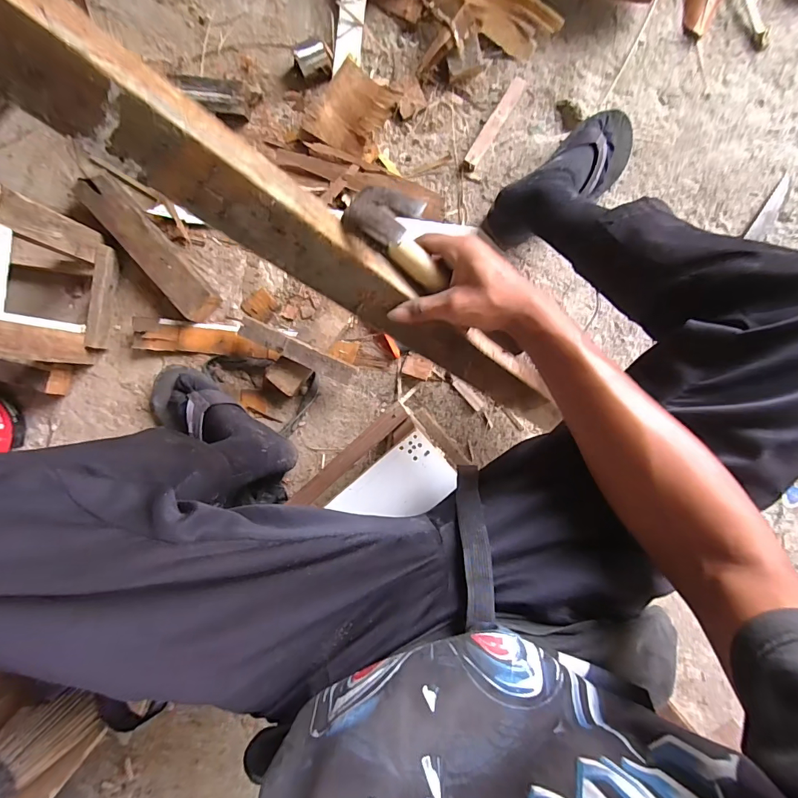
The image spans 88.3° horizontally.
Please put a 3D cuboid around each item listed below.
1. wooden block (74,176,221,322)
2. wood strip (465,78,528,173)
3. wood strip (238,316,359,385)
[{"bbox_3d":[-0.425,-0.260,0.697,0.067,0.042,0.303,-41,87,3],"label":"wooden block"},{"bbox_3d":[0.165,-0.478,0.715,0.023,0.015,0.175,32,93,2],"label":"wood strip"},{"bbox_3d":[-0.169,-0.080,0.690,0.204,0.025,0.036,26,103,-1],"label":"wood strip"}]

